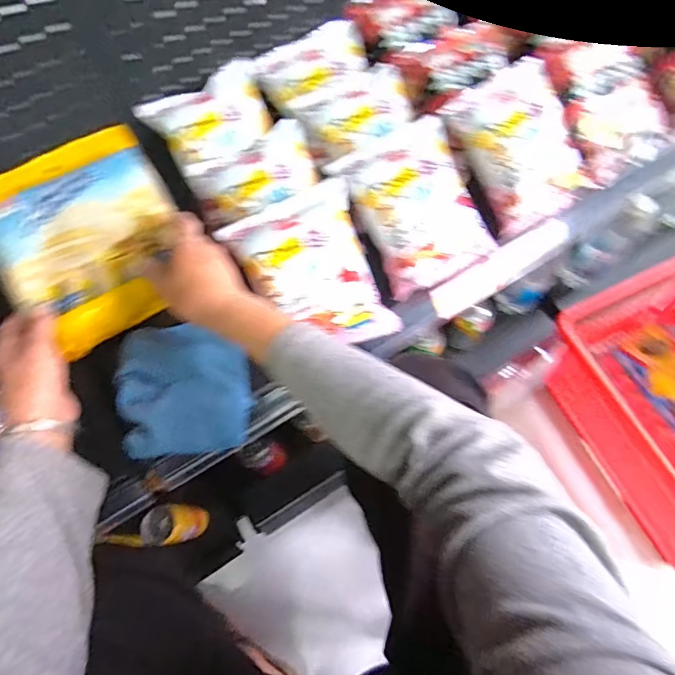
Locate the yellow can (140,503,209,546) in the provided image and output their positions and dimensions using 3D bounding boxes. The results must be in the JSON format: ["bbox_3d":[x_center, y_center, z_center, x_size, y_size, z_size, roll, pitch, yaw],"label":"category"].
[{"bbox_3d":[-0.247,0.287,0.681,0.051,0.126,0.055,-1,67,3],"label":"yellow can"}]

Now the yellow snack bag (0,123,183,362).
[{"bbox_3d":[-0.282,-0.121,0.503,0.193,0.074,0.220,-32,69,-10],"label":"yellow snack bag"}]

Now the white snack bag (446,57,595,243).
[{"bbox_3d":[0.224,-0.230,0.540,0.131,0.050,0.172,-30,98,-5],"label":"white snack bag"}]

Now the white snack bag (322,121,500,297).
[{"bbox_3d":[0.094,-0.151,0.509,0.137,0.042,0.176,-30,97,-3],"label":"white snack bag"}]

